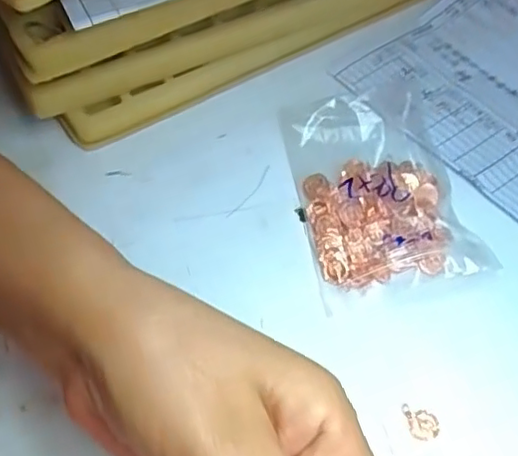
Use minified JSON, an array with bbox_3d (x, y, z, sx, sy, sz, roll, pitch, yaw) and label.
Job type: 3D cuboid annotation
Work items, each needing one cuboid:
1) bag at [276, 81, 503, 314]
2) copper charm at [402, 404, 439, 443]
[{"bbox_3d":[0.056,-0.025,0.291,0.075,0.020,0.121,-10,55,-4],"label":"bag"},{"bbox_3d":[0.063,0.074,0.235,0.012,0.004,0.014,-12,55,-6],"label":"copper charm"}]

